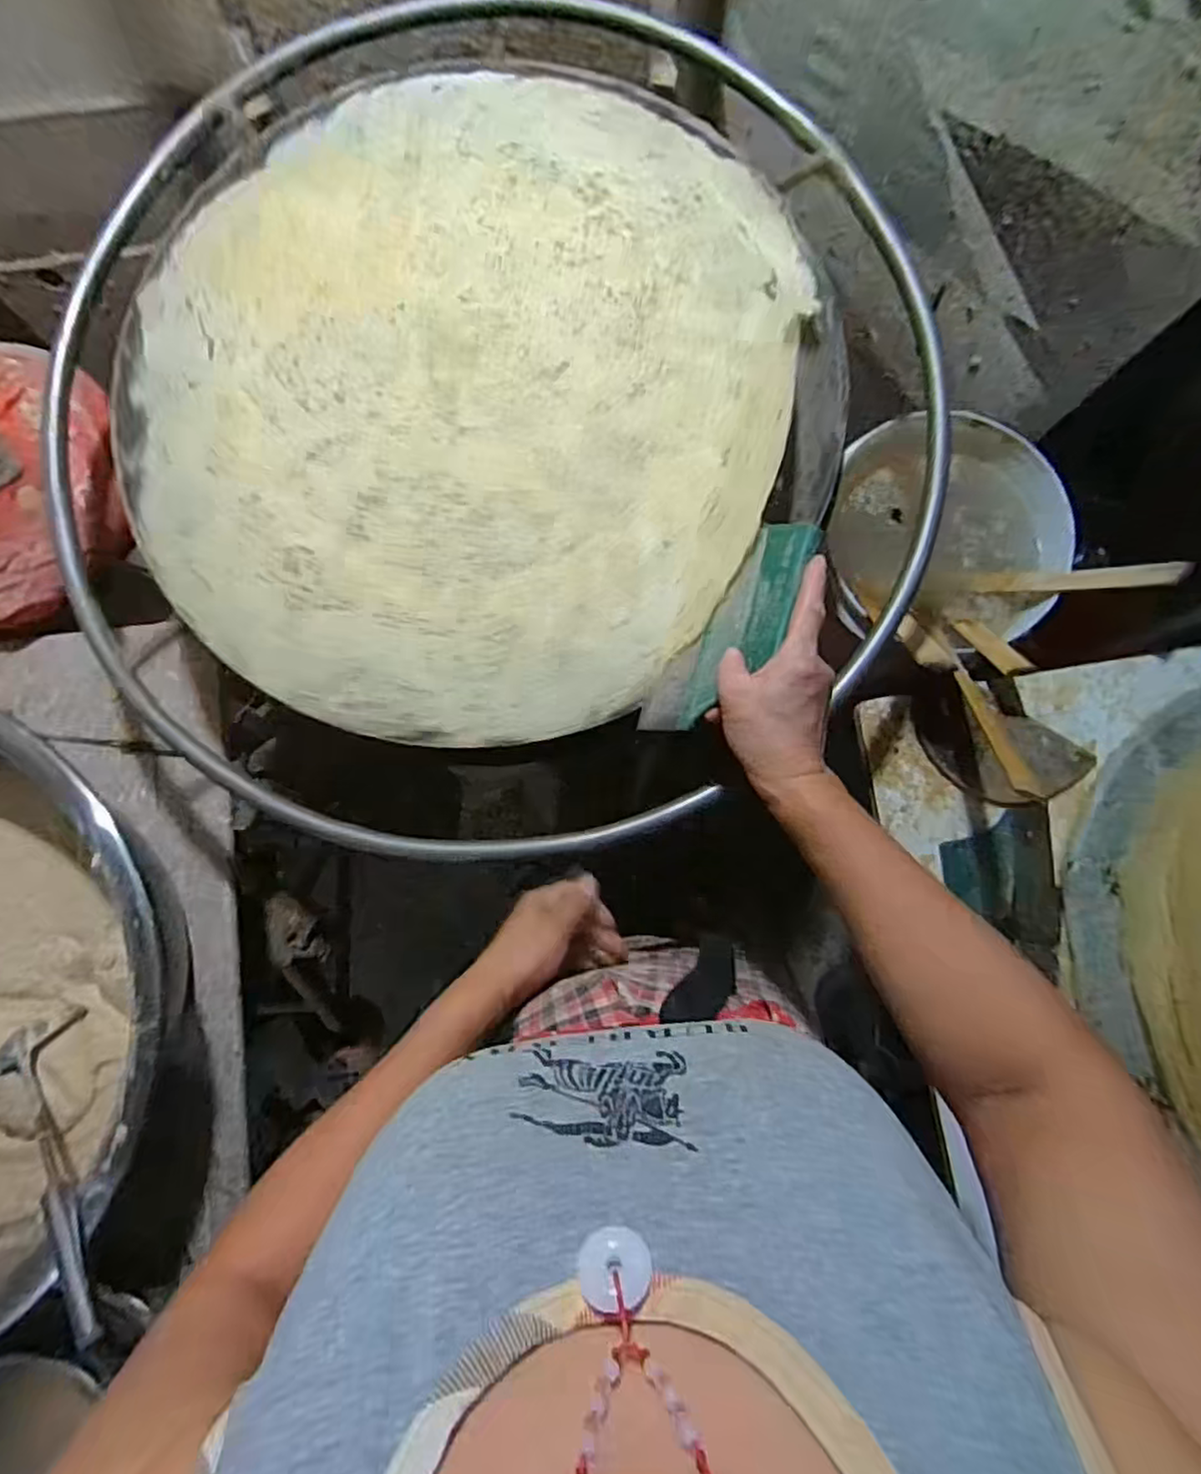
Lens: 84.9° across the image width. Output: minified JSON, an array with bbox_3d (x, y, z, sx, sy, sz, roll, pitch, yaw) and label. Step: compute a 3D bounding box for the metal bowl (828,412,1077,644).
[{"bbox_3d":[0.415,-0.245,0.788,0.270,0.084,0.254,2,84,2],"label":"metal bowl"}]

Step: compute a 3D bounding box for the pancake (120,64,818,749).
[{"bbox_3d":[-0.133,-0.309,0.566,0.558,0.037,0.591,0,83,2],"label":"pancake"}]

